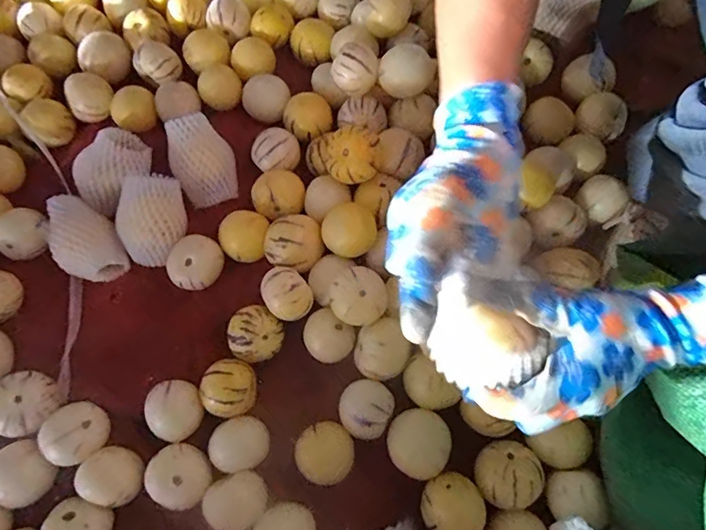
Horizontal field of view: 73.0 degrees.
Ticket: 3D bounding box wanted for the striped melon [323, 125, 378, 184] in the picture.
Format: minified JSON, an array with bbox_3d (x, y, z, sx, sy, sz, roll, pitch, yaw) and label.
[{"bbox_3d":[-0.003,-0.107,0.488,0.051,0.047,0.049,-1,71,2],"label":"striped melon"}]

